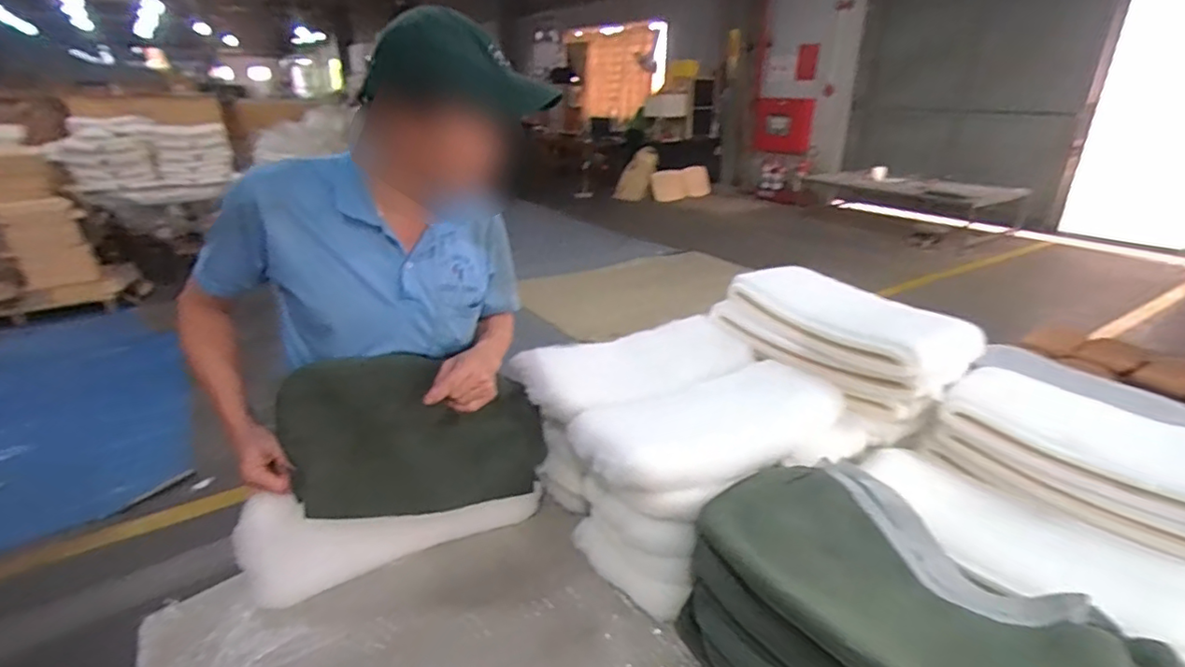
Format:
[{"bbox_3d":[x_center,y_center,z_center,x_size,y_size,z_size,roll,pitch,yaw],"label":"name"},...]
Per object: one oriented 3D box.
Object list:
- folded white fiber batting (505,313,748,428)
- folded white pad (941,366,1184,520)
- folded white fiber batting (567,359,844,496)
[{"bbox_3d":[0.091,0.061,1.131,0.466,0.059,0.201,-13,27,-29],"label":"folded white fiber batting"},{"bbox_3d":[0.817,0.181,0.894,0.175,0.078,0.464,-19,31,-39],"label":"folded white pad"},{"bbox_3d":[0.209,0.146,0.965,0.467,0.053,0.222,-11,26,-27],"label":"folded white fiber batting"}]

